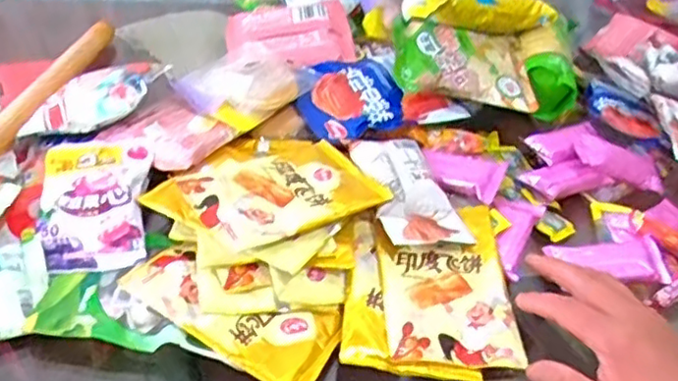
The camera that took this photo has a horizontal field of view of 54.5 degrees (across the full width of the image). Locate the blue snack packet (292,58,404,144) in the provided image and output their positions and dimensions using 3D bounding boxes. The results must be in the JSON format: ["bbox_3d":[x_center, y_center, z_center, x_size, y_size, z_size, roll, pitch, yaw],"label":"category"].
[{"bbox_3d":[0.010,-0.095,0.664,0.099,0.028,0.112,-14,45,-24],"label":"blue snack packet"}]

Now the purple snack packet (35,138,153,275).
[{"bbox_3d":[-0.199,0.005,0.540,0.082,0.019,0.130,-4,41,-13],"label":"purple snack packet"}]

